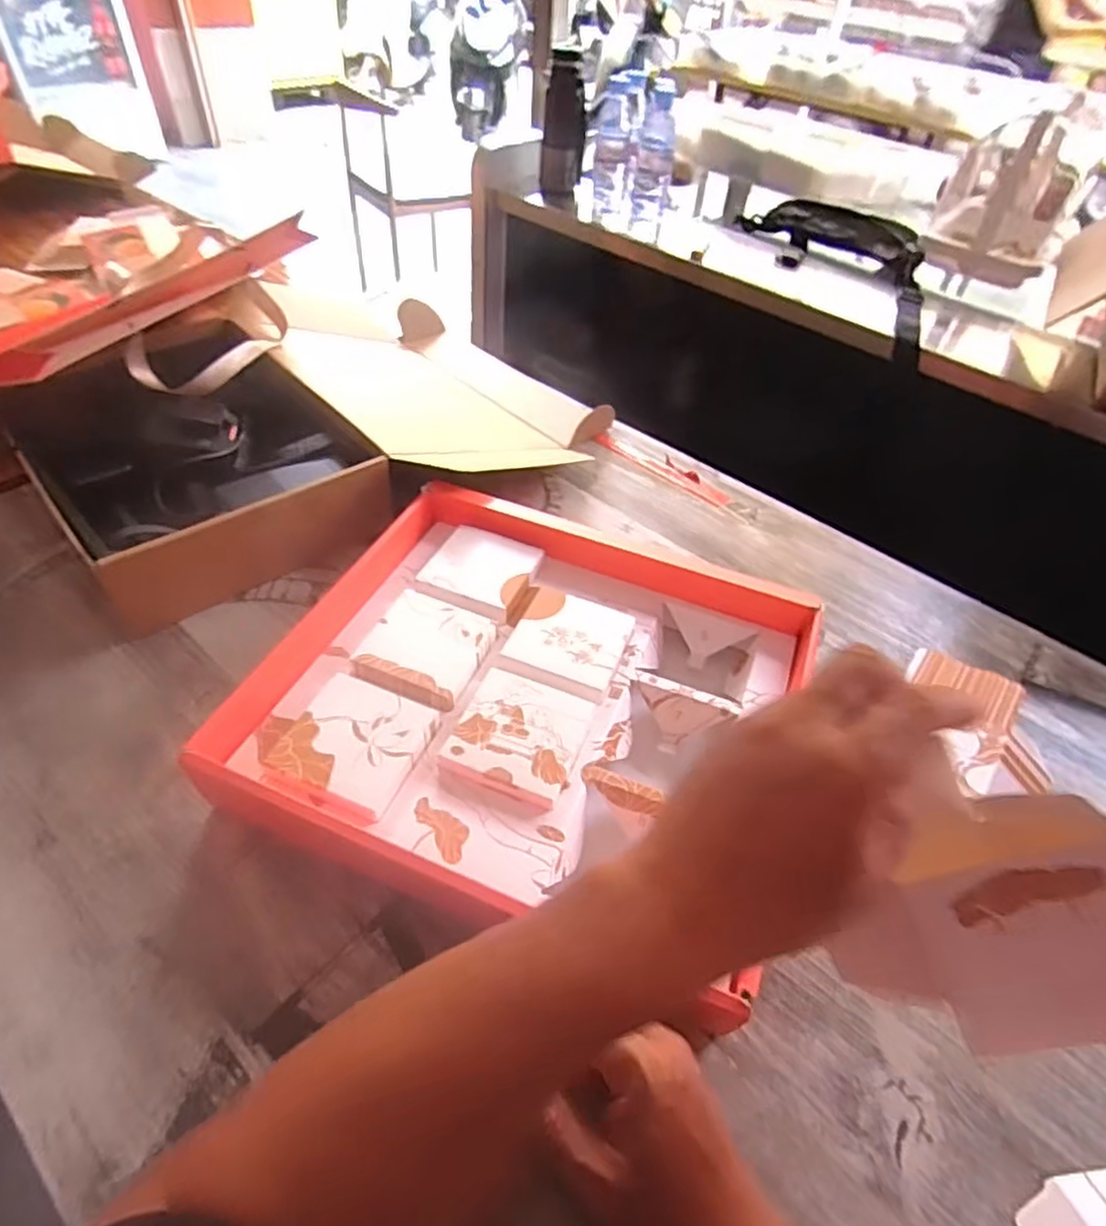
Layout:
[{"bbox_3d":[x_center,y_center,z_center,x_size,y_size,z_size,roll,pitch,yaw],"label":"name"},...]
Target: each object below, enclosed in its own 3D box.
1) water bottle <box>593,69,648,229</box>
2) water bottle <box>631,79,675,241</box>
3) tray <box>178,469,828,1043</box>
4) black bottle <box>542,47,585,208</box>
[{"bbox_3d":[0.108,-0.783,1.166,0.074,0.226,0.070,3,47,-3],"label":"water bottle"},{"bbox_3d":[0.169,-0.753,1.140,0.064,0.214,0.065,7,47,1],"label":"water bottle"},{"bbox_3d":[-0.014,0.056,0.527,0.377,0.056,0.347,18,48,11],"label":"tray"},{"bbox_3d":[0.019,-0.851,1.206,0.078,0.230,0.078,3,47,-3],"label":"black bottle"}]

